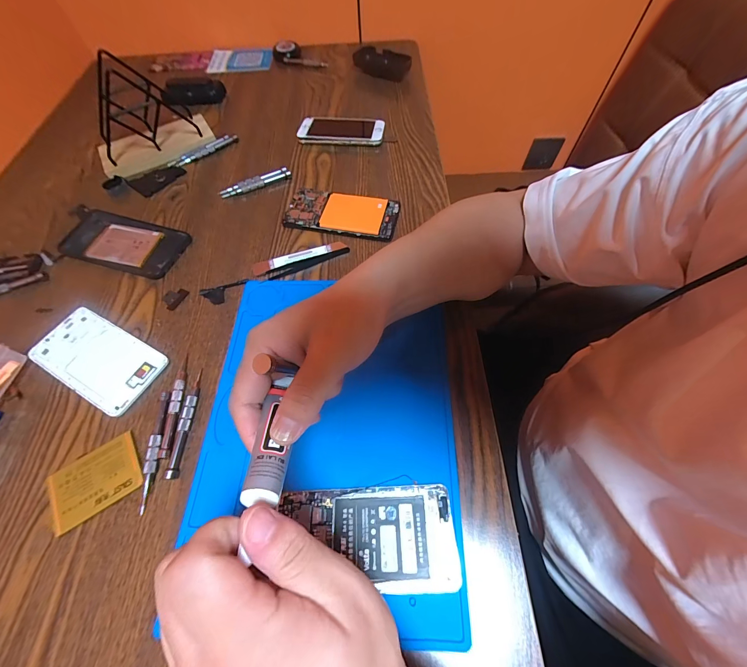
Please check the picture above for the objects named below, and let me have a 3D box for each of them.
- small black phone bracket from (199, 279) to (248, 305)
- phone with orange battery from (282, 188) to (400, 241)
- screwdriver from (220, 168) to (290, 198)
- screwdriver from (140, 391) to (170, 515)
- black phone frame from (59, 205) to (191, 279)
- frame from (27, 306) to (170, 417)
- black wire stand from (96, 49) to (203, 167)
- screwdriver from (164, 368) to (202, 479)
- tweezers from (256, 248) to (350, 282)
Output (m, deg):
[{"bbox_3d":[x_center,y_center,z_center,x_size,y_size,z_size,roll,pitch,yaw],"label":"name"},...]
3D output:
[{"bbox_3d":[-0.176,-0.048,0.383,0.056,0.004,0.024,-16,62,-6],"label":"small black phone bracket"},{"bbox_3d":[-0.042,-0.161,0.433,0.144,0.010,0.068,10,63,8],"label":"phone with orange battery"},{"bbox_3d":[-0.171,-0.218,0.468,0.102,0.014,0.018,-23,63,-10],"label":"screwdriver"},{"bbox_3d":[-0.199,0.104,0.296,0.012,0.008,0.104,-6,62,-1],"label":"screwdriver"},{"bbox_3d":[-0.336,-0.123,0.427,0.183,0.010,0.079,16,64,11],"label":"black phone frame"},{"bbox_3d":[-0.294,0.025,0.346,0.149,0.006,0.074,25,66,15],"label":"frame"},{"bbox_3d":[-0.348,-0.334,0.476,0.132,0.114,0.087,-24,63,-10],"label":"black wire stand"},{"bbox_3d":[-0.177,0.082,0.307,0.010,0.010,0.101,0,62,2],"label":"screwdriver"},{"bbox_3d":[-0.084,-0.086,0.396,0.111,0.005,0.015,-21,63,-9],"label":"tweezers"}]

